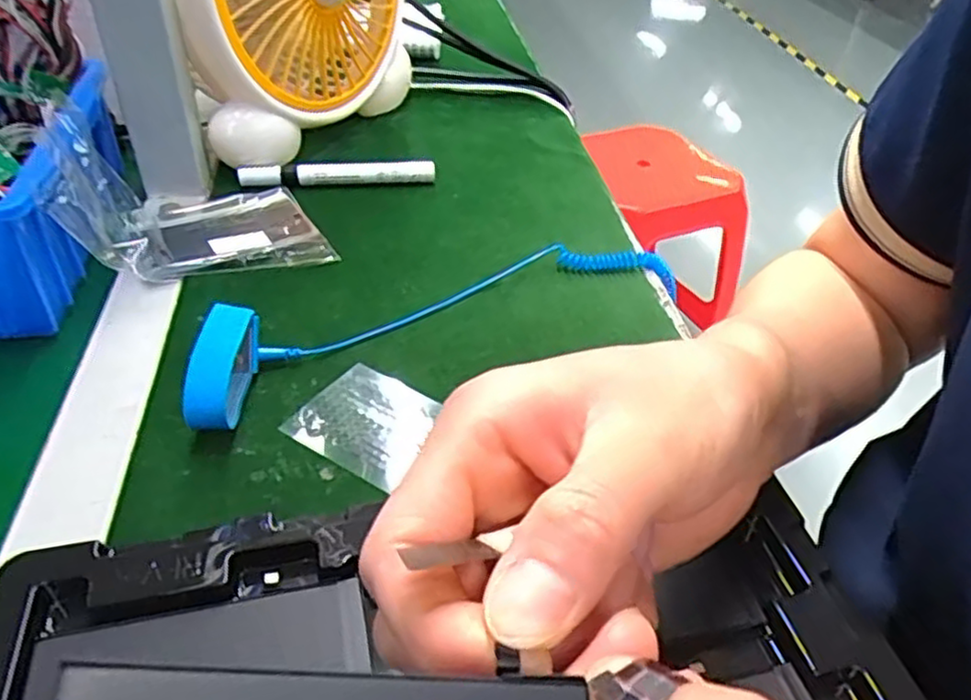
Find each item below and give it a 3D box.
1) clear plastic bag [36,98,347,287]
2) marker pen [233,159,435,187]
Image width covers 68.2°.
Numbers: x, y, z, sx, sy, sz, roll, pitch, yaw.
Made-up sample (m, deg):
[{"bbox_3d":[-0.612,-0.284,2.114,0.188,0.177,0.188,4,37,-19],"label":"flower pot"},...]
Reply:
[{"bbox_3d":[-0.184,-0.102,0.442,0.146,0.090,0.107,-17,45,-23],"label":"clear plastic bag"},{"bbox_3d":[-0.109,-0.131,0.535,0.141,0.019,0.012,-6,41,-11],"label":"marker pen"}]

